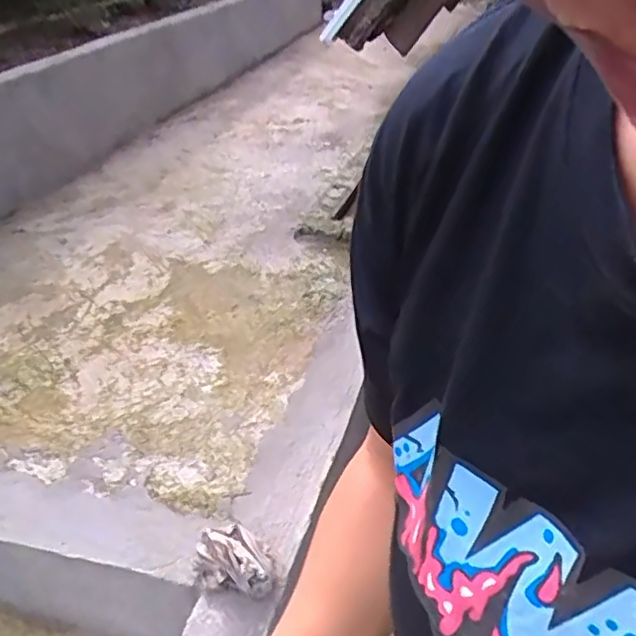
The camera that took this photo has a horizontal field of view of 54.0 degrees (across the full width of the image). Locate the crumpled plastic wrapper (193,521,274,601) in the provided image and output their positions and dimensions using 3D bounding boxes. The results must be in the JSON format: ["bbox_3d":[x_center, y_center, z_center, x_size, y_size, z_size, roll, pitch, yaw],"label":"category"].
[{"bbox_3d":[-0.119,0.365,0.947,0.137,0.068,0.098,13,35,20],"label":"crumpled plastic wrapper"}]

